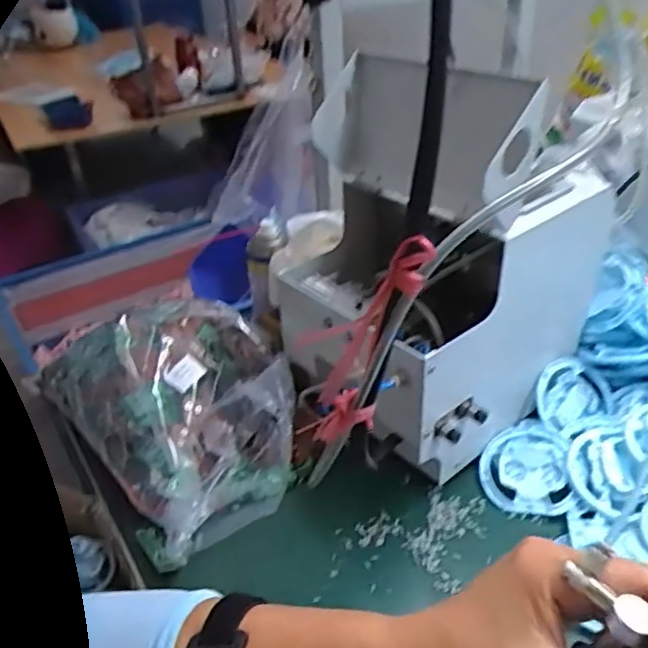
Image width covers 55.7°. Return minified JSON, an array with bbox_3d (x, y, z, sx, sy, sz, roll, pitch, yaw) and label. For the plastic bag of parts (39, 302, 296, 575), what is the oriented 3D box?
[{"bbox_3d":[-0.159,0.088,0.697,0.217,0.119,0.327,-27,40,-29],"label":"plastic bag of parts"}]

